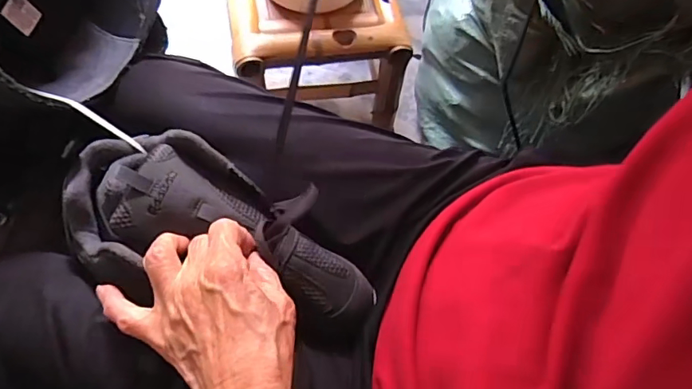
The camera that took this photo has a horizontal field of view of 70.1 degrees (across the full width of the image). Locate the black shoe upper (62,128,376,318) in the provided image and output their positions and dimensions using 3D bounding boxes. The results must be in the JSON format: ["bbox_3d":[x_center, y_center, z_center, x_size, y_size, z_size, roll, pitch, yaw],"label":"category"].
[{"bbox_3d":[-0.087,0.030,0.372,0.239,0.055,0.114,20,64,-8],"label":"black shoe upper"}]

